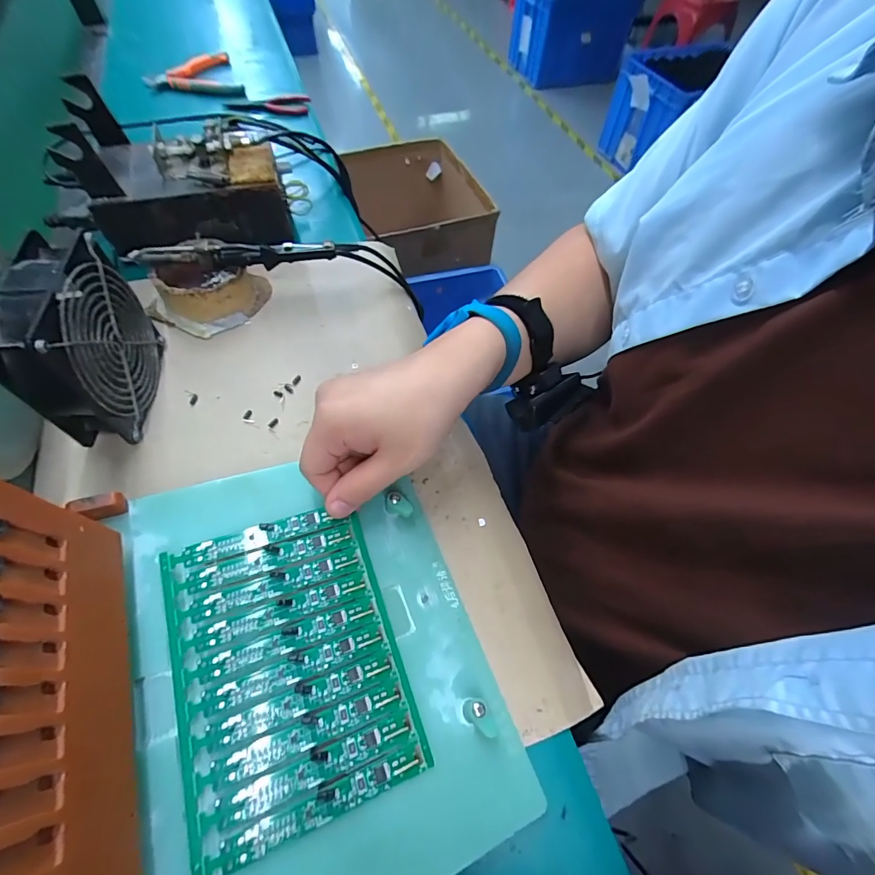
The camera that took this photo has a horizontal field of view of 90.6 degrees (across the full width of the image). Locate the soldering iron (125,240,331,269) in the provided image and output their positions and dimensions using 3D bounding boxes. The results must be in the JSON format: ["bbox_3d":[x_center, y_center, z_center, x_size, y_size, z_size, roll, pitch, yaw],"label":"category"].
[{"bbox_3d":[-0.192,-0.175,0.409,0.185,0.023,0.021,-3,59,-4],"label":"soldering iron"}]

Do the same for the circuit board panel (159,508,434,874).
[{"bbox_3d":[-0.087,0.128,0.254,0.118,0.005,0.160,-14,64,-21],"label":"circuit board panel"}]

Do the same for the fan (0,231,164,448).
[{"bbox_3d":[-0.269,-0.071,0.334,0.048,0.120,0.122,-3,59,-4],"label":"fan"}]

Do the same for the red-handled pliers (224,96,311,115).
[{"bbox_3d":[-0.267,-0.520,0.674,0.127,0.011,0.041,3,59,-1],"label":"red-handled pliers"}]

